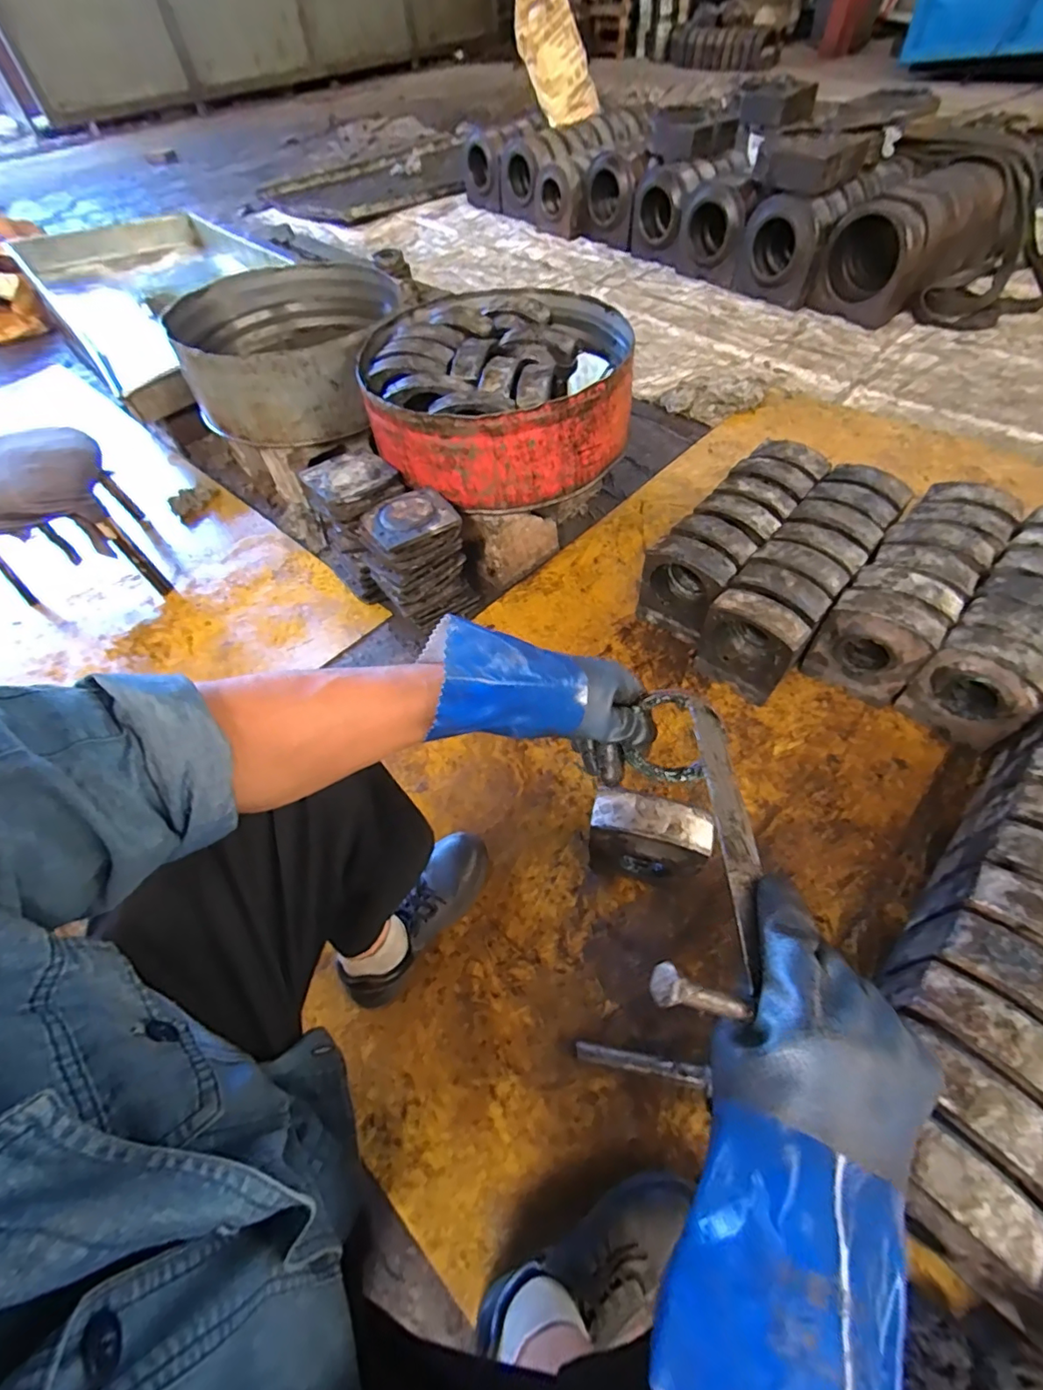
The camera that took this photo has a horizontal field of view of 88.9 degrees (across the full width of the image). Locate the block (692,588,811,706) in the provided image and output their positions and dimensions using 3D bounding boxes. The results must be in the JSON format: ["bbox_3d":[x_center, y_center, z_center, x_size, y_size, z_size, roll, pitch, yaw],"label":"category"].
[{"bbox_3d":[0.424,-0.096,0.991,0.166,0.186,0.094,32,64,22],"label":"block"}]

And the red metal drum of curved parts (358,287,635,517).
[{"bbox_3d":[-0.044,-0.652,1.156,0.539,0.200,0.521,-5,55,0],"label":"red metal drum of curved parts"}]

